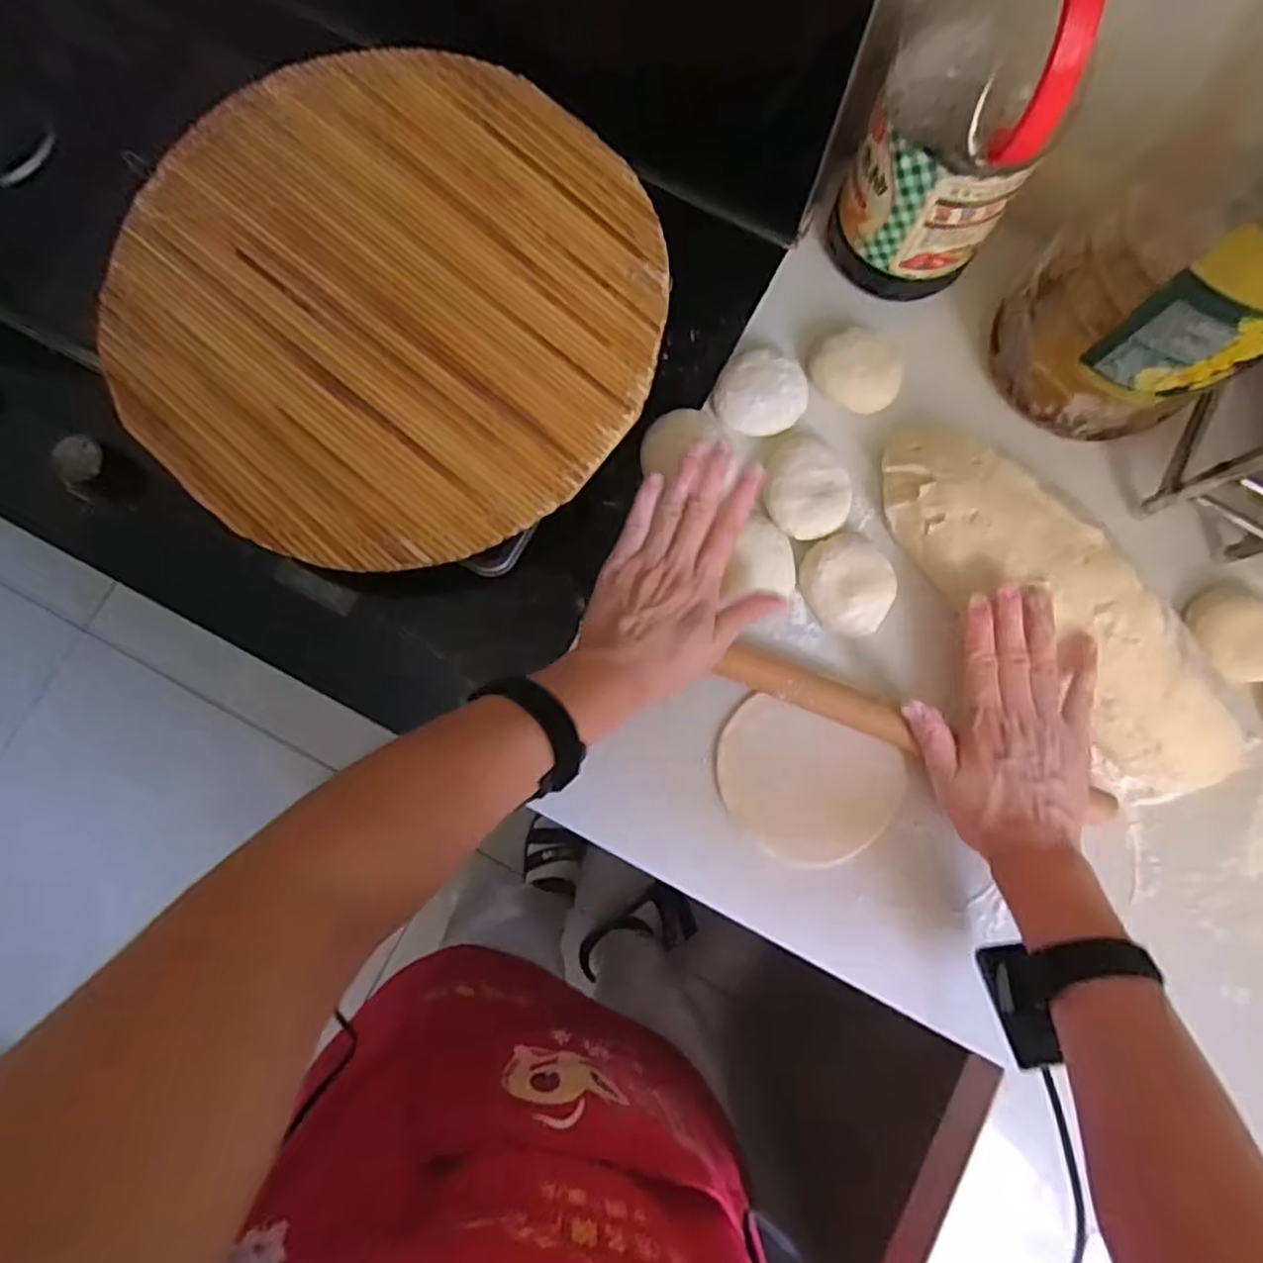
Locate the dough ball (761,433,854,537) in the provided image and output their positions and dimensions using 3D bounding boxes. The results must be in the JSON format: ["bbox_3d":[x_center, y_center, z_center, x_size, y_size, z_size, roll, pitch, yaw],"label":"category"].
[{"bbox_3d":[0.131,-0.110,0.532,0.063,0.025,0.078,6,83,2],"label":"dough ball"}]

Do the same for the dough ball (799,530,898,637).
[{"bbox_3d":[0.159,-0.033,0.523,0.064,0.025,0.072,-10,83,0],"label":"dough ball"}]

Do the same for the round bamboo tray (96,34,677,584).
[{"bbox_3d":[-0.173,-0.236,0.506,0.361,0.017,0.370,0,83,1],"label":"round bamboo tray"}]

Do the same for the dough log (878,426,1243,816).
[{"bbox_3d":[0.295,-0.017,0.501,0.087,0.062,0.309,-39,84,-4],"label":"dough log"}]

